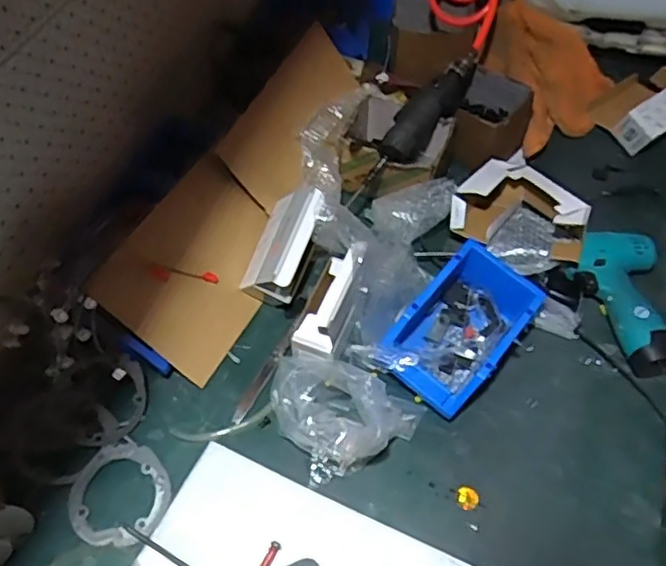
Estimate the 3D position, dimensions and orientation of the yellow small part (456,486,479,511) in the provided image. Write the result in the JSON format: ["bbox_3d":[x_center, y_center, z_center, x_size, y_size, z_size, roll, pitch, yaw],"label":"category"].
[{"bbox_3d":[0.144,0.230,0.678,0.023,0.004,0.023,-1,55,1],"label":"yellow small part"}]

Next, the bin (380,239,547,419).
[{"bbox_3d":[0.148,0.060,0.747,0.115,0.090,0.189,34,62,23],"label":"bin"}]

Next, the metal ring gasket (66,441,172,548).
[{"bbox_3d":[-0.228,0.227,0.683,0.102,0.012,0.107,-1,55,1],"label":"metal ring gasket"}]

